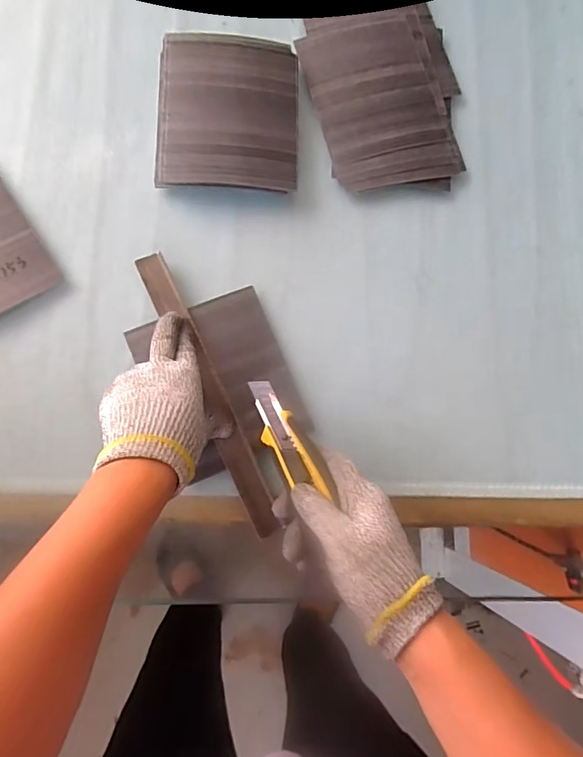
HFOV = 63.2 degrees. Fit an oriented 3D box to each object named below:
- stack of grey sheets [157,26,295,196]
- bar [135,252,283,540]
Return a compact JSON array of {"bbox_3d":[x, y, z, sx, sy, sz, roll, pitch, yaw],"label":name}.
[{"bbox_3d":[-0.066,-0.274,0.491,0.143,0.036,0.164,1,82,-6],"label":"stack of grey sheets"},{"bbox_3d":[-0.078,0.012,0.451,0.030,0.010,0.287,-24,85,-9],"label":"bar"}]

